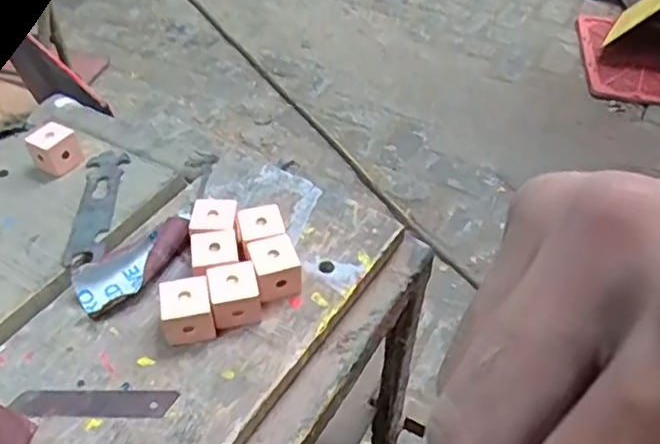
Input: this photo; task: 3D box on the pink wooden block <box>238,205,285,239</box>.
[{"bbox_3d":[-0.050,0.009,0.475,0.031,0.031,0.029,-8,44,-9],"label":"pink wooden block"}]

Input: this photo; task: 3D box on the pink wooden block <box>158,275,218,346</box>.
[{"bbox_3d":[-0.094,0.060,0.428,0.031,0.032,0.032,-10,45,-12],"label":"pink wooden block"}]

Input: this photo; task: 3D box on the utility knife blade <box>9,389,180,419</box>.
[{"bbox_3d":[-0.146,0.111,0.400,0.098,0.004,0.018,1,43,0],"label":"utility knife blade"}]

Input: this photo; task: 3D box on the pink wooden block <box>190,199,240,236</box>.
[{"bbox_3d":[-0.084,0.005,0.481,0.033,0.031,0.035,-2,43,-3],"label":"pink wooden block"}]

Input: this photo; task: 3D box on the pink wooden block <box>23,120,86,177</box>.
[{"bbox_3d":[-0.236,-0.063,0.555,0.030,0.035,0.032,19,46,18],"label":"pink wooden block"}]

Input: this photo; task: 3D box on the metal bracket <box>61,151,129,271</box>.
[{"bbox_3d":[-0.188,-0.014,0.522,0.032,0.006,0.134,-2,43,-3],"label":"metal bracket"}]

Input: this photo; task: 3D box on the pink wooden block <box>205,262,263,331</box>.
[{"bbox_3d":[-0.065,0.051,0.437,0.031,0.033,0.032,-10,45,-12],"label":"pink wooden block"}]

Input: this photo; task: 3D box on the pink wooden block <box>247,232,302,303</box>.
[{"bbox_3d":[-0.038,0.033,0.453,0.030,0.033,0.037,-11,45,-13],"label":"pink wooden block"}]

